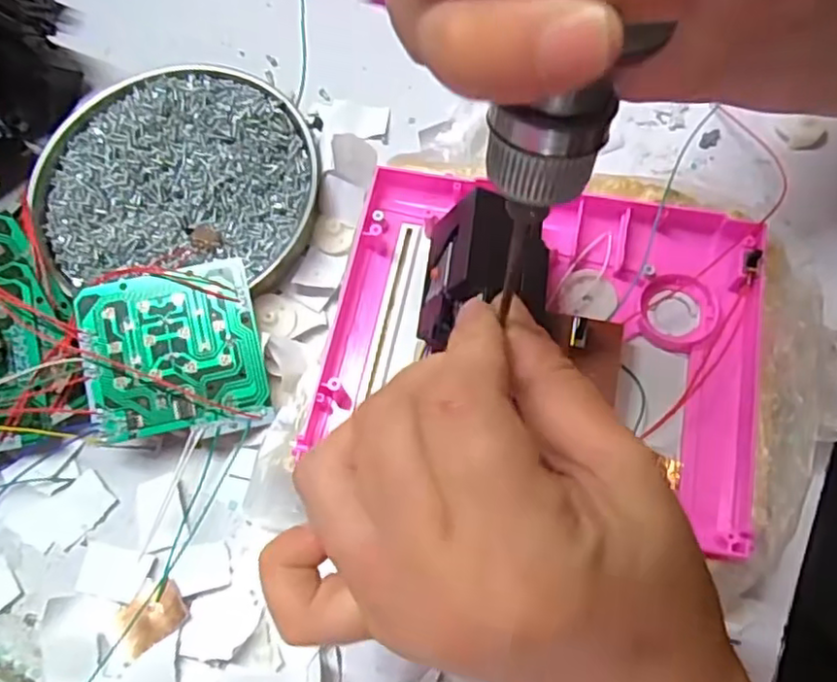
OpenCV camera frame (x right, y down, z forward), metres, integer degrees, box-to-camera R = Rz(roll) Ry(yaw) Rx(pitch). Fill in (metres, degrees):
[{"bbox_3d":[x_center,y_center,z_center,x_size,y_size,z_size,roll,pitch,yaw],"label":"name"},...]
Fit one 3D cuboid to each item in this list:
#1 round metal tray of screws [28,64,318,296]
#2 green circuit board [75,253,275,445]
[{"bbox_3d":[-0.118,-0.078,0.324,0.131,0.026,0.116,-6,70,1],"label":"round metal tray of screws"},{"bbox_3d":[-0.104,0.006,0.280,0.070,0.004,0.073,-13,82,-8],"label":"green circuit board"}]

